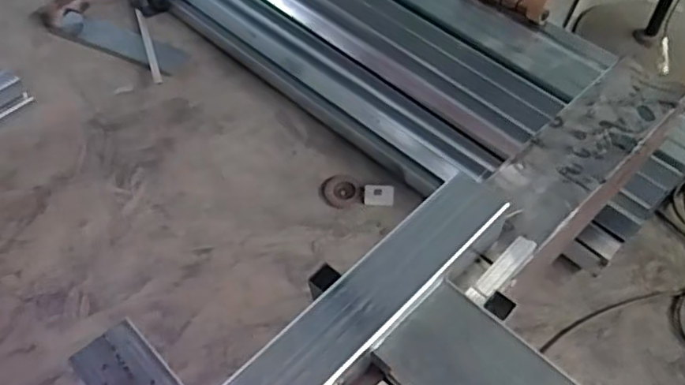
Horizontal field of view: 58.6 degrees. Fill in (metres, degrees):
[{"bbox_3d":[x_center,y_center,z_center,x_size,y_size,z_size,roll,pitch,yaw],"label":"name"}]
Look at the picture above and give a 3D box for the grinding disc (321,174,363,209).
[{"bbox_3d":[-0.003,-0.003,1.545,0.096,0.011,0.119,-26,48,-16],"label":"grinding disc"}]

